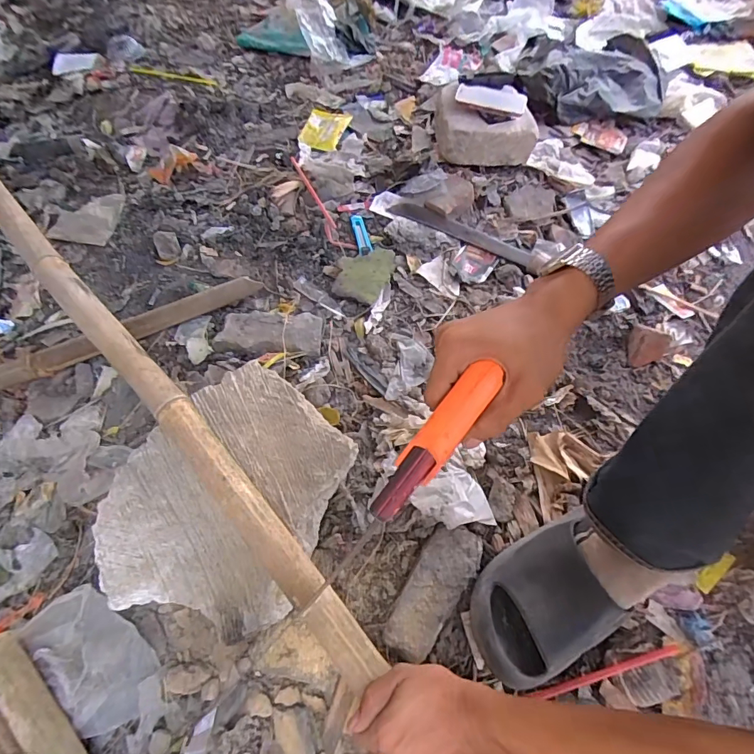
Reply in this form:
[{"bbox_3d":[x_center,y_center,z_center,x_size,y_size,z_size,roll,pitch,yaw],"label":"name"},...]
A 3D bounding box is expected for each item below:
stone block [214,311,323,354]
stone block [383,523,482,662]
[{"bbox_3d":[-0.166,-0.075,0.700,0.154,0.021,0.070,4,62,4],"label":"stone block"},{"bbox_3d":[0.067,0.244,0.508,0.059,0.034,0.148,26,66,15],"label":"stone block"}]

